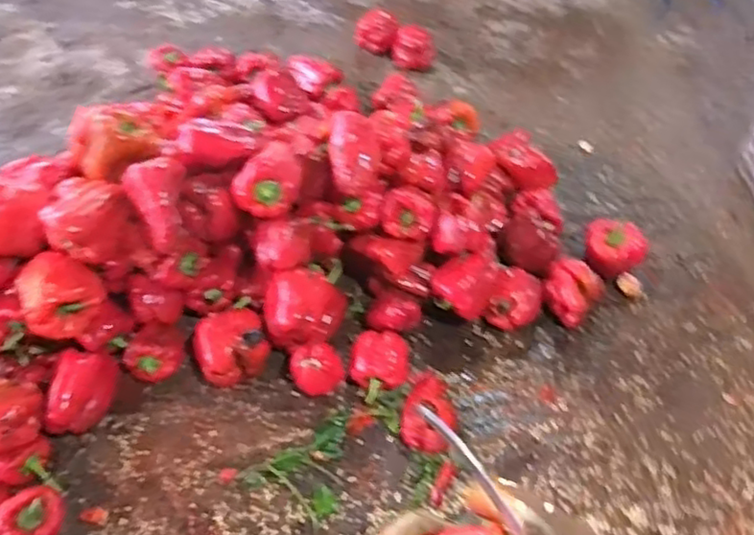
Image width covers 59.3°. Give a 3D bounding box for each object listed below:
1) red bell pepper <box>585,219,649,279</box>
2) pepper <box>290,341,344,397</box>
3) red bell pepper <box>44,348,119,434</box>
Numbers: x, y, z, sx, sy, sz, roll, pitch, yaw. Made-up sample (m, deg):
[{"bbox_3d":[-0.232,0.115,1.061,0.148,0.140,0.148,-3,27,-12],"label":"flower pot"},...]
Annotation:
[{"bbox_3d":[0.371,-0.026,1.046,0.088,0.070,0.076,17,55,13],"label":"red bell pepper"},{"bbox_3d":[-0.083,0.142,0.918,0.070,0.070,0.070,0,53,0],"label":"pepper"},{"bbox_3d":[-0.395,0.170,0.892,0.068,0.069,0.108,5,53,3],"label":"red bell pepper"}]

